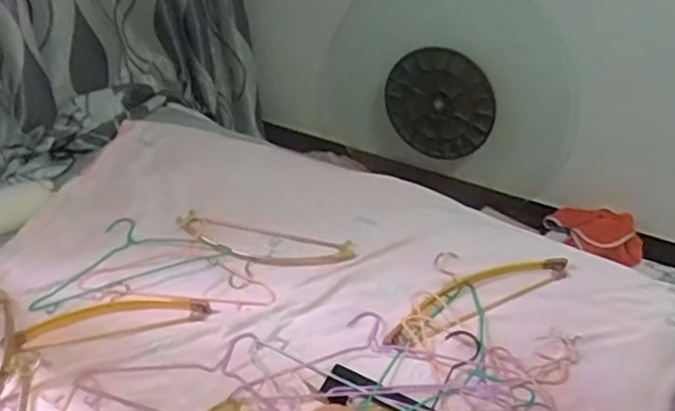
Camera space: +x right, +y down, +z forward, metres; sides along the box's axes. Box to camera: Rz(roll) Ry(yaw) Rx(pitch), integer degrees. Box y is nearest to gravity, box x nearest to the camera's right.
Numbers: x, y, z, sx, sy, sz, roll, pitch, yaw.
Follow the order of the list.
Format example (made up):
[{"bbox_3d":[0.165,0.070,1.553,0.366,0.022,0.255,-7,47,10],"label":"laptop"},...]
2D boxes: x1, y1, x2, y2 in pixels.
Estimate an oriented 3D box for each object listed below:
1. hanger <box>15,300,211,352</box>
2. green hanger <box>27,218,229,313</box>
[{"bbox_3d":[-0.407,0.208,1.171,0.338,0.011,0.090,-9,40,-5],"label":"hanger"},{"bbox_3d":[-0.420,0.094,1.300,0.375,0.011,0.203,-16,44,-11],"label":"green hanger"}]

